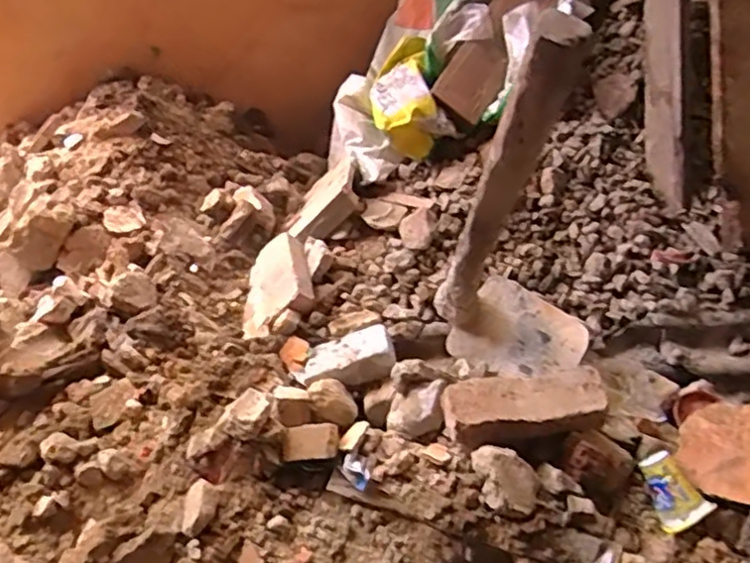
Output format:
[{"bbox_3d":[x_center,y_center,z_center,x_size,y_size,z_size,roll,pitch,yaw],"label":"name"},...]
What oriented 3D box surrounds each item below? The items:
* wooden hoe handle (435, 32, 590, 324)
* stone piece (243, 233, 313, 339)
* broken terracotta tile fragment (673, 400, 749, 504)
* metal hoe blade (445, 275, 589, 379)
[{"bbox_3d":[0.137,-0.080,0.803,0.040,0.560,0.053,-10,64,-9],"label":"wooden hoe handle"},{"bbox_3d":[-0.175,0.006,1.160,0.142,0.043,0.209,-24,46,31],"label":"stone piece"},{"bbox_3d":[0.470,0.220,0.852,0.152,0.017,0.129,1,59,42],"label":"broken terracotta tile fragment"},{"bbox_3d":[0.221,0.084,1.027,0.185,0.017,0.161,29,67,26],"label":"metal hoe blade"}]

